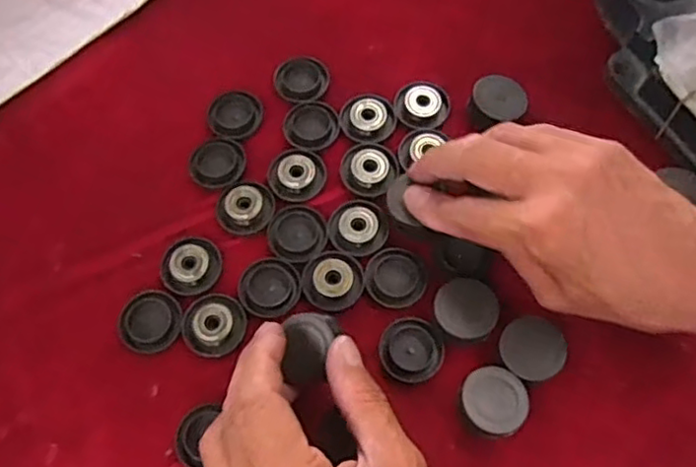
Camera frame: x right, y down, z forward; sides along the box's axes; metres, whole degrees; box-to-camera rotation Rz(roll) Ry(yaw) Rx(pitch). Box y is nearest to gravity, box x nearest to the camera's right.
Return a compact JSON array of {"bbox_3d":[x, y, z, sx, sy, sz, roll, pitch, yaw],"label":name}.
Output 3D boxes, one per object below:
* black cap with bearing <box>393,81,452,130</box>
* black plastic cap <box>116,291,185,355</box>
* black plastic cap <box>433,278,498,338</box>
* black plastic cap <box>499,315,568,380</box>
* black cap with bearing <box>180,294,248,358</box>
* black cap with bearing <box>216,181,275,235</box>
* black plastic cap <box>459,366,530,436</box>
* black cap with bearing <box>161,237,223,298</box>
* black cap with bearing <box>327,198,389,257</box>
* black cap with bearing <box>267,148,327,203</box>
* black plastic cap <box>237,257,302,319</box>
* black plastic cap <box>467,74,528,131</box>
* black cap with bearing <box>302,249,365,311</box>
[{"bbox_3d":[0.044,-0.078,0.396,0.032,0.007,0.034,0,68,1],"label":"black cap with bearing"},{"bbox_3d":[-0.105,0.047,0.349,0.032,0.010,0.031,0,68,1],"label":"black plastic cap"},{"bbox_3d":[0.061,0.039,0.342,0.031,0.012,0.031,0,68,1],"label":"black plastic cap"},{"bbox_3d":[0.094,0.058,0.334,0.032,0.007,0.032,0,68,1],"label":"black plastic cap"},{"bbox_3d":[-0.070,0.047,0.345,0.032,0.005,0.032,0,68,1],"label":"black cap with bearing"},{"bbox_3d":[-0.058,-0.015,0.370,0.032,0.008,0.028,-22,69,-8],"label":"black cap with bearing"},{"bbox_3d":[0.072,0.083,0.324,0.032,0.014,0.031,0,68,1],"label":"black plastic cap"},{"bbox_3d":[-0.085,0.016,0.359,0.030,0.006,0.032,0,68,1],"label":"black cap with bearing"},{"bbox_3d":[0.006,-0.005,0.365,0.033,0.006,0.033,0,68,1],"label":"black cap with bearing"},{"bbox_3d":[-0.030,-0.035,0.379,0.033,0.006,0.032,0,68,1],"label":"black cap with bearing"},{"bbox_3d":[-0.042,0.028,0.353,0.032,0.004,0.032,0,68,1],"label":"black plastic cap"},{"bbox_3d":[0.087,-0.077,0.387,0.037,0.013,0.030,-20,69,-7],"label":"black plastic cap"},{"bbox_3d":[-0.008,0.024,0.354,0.032,0.005,0.032,0,68,1],"label":"black cap with bearing"}]

